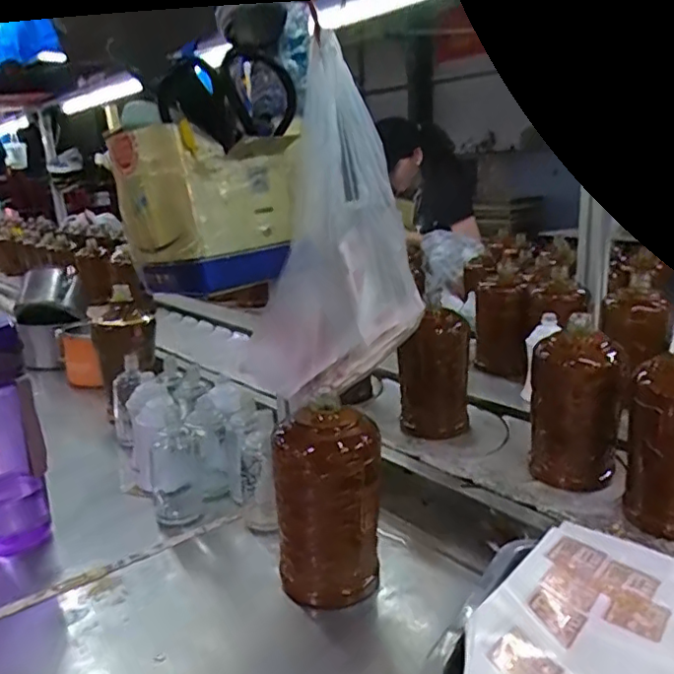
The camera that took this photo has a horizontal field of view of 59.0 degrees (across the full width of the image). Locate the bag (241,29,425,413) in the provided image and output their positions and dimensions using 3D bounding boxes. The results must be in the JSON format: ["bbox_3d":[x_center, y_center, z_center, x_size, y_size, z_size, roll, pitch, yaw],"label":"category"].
[{"bbox_3d":[-0.011,-0.090,0.556,0.139,0.292,0.112,7,20,32],"label":"bag"}]

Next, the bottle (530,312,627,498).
[{"bbox_3d":[0.256,0.073,0.640,0.067,0.167,0.072,-10,18,-20],"label":"bottle"}]

